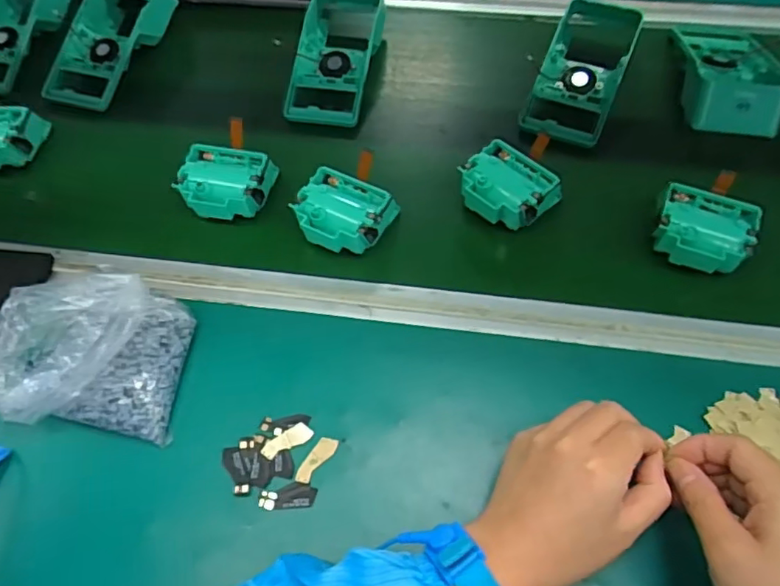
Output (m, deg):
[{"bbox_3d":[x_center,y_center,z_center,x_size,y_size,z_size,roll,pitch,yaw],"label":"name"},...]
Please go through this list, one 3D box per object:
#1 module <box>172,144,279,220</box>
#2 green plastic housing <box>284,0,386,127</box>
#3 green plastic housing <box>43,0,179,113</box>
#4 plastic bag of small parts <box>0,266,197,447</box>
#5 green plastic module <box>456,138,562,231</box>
[{"bbox_3d":[-0.152,-0.097,0.525,0.079,0.044,0.069,7,58,7],"label":"module"},{"bbox_3d":[-0.057,-0.266,0.617,0.084,0.051,0.193,8,58,7],"label":"green plastic housing"},{"bbox_3d":[-0.322,-0.290,0.644,0.094,0.044,0.189,14,61,14],"label":"green plastic housing"},{"bbox_3d":[-0.227,0.040,0.425,0.137,0.056,0.118,5,58,5],"label":"plastic bag of small parts"},{"bbox_3d":[0.103,-0.095,0.500,0.073,0.031,0.075,-37,62,-17],"label":"green plastic module"}]

